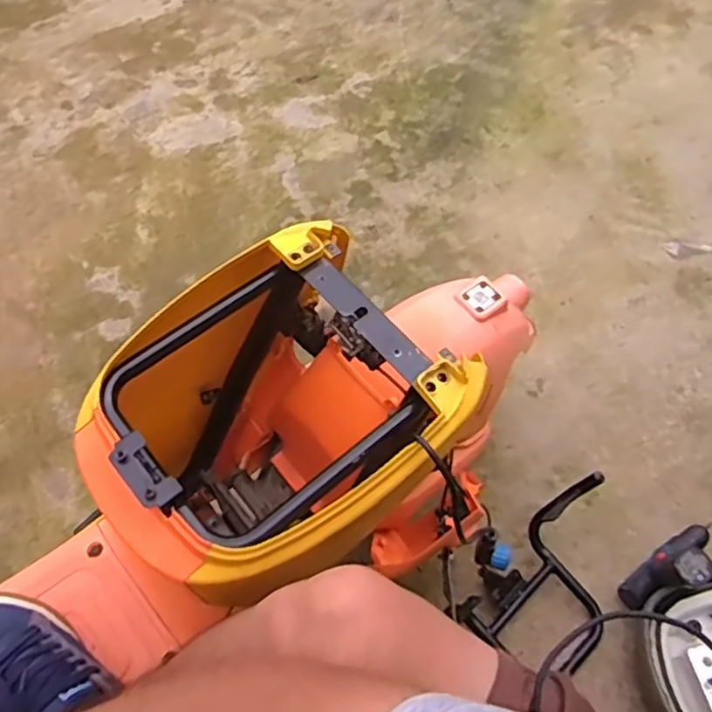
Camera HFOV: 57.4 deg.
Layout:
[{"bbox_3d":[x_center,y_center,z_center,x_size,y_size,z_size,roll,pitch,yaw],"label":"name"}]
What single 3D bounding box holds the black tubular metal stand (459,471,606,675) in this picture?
[{"bbox_3d":[0.297,0.336,0.952,0.172,0.187,0.263,35,61,26],"label":"black tubular metal stand"}]

